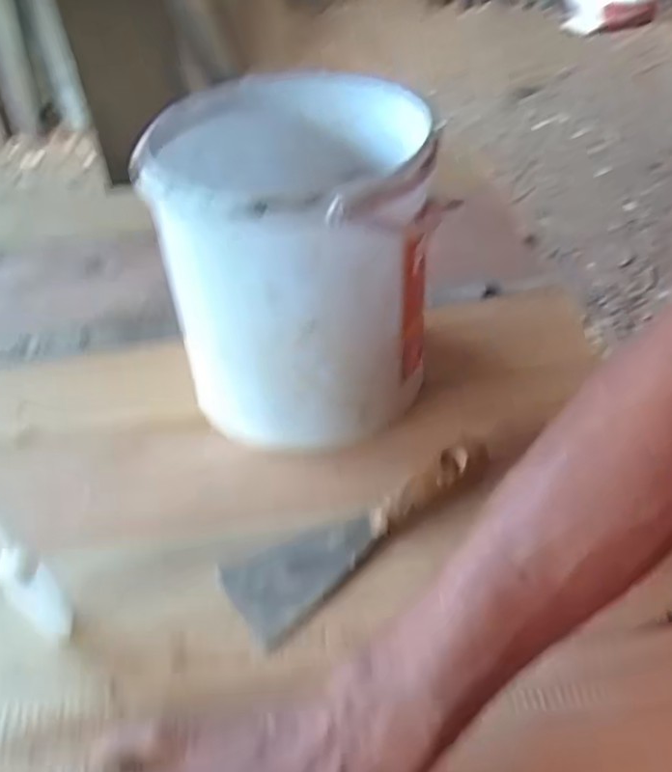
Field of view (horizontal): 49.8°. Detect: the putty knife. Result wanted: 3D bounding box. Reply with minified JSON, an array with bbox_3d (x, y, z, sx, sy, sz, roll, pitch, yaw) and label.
[{"bbox_3d":[0.018,0.083,0.442,0.180,0.018,0.054,-27,48,-22],"label":"putty knife"}]

